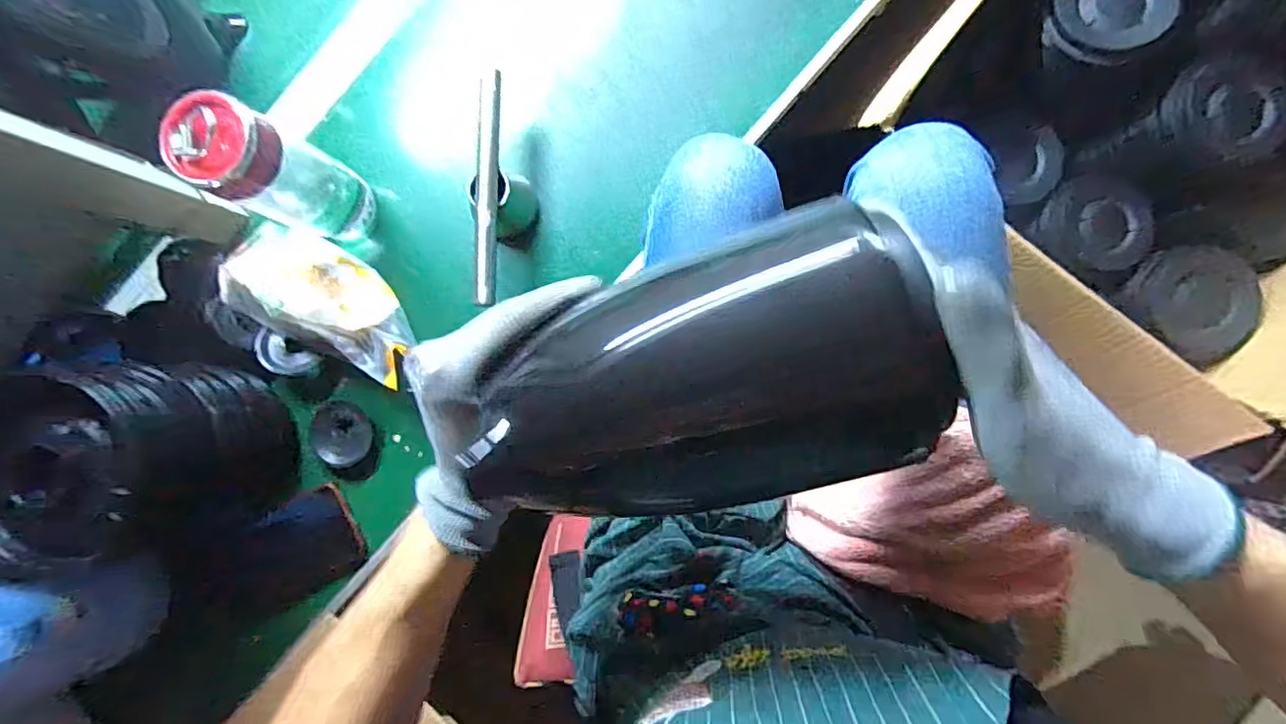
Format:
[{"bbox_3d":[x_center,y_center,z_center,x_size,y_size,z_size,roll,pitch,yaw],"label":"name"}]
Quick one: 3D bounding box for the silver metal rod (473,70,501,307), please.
[{"bbox_3d":[-0.134,-0.147,0.502,0.019,0.019,0.197,1,89,5],"label":"silver metal rod"}]

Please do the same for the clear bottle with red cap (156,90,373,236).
[{"bbox_3d":[-0.296,-0.153,0.489,0.059,0.170,0.066,35,92,5],"label":"clear bottle with red cap"}]

